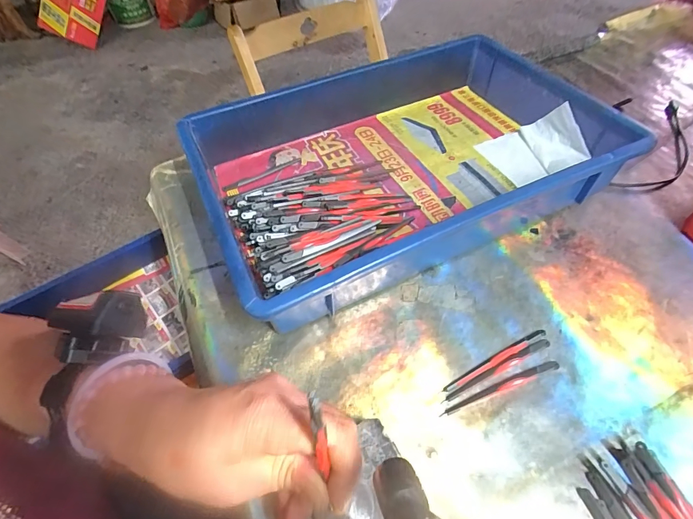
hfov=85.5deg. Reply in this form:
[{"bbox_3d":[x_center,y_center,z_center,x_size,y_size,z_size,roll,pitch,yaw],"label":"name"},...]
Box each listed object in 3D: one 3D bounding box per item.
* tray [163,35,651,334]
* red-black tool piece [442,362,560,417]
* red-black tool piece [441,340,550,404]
[{"bbox_3d":[0.056,-0.123,0.425,0.429,0.073,0.294,-23,55,-14],"label":"tray"},{"bbox_3d":[0.125,0.103,0.303,0.106,0.004,0.008,-18,54,-10],"label":"red-black tool piece"},{"bbox_3d":[0.126,0.091,0.312,0.105,0.004,0.009,-23,55,-14],"label":"red-black tool piece"}]

